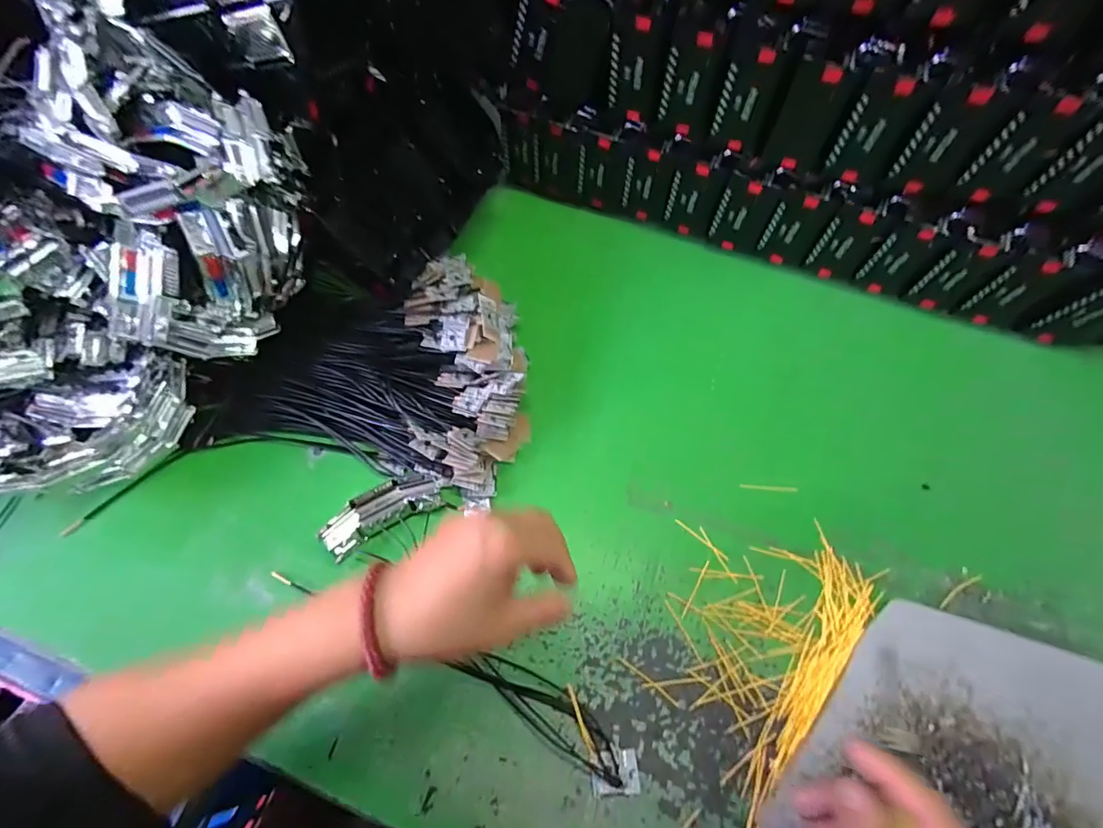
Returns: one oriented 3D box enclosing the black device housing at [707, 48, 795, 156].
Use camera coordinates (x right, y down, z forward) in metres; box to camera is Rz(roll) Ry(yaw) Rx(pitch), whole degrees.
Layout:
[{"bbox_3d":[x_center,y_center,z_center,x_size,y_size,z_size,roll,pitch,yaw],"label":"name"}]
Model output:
[{"bbox_3d":[0.180,-0.286,0.458,0.052,0.088,0.017,23,62,10],"label":"black device housing"}]

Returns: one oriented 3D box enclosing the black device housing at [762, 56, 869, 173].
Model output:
[{"bbox_3d":[0.233,-0.263,0.446,0.058,0.095,0.018,21,62,9],"label":"black device housing"}]

